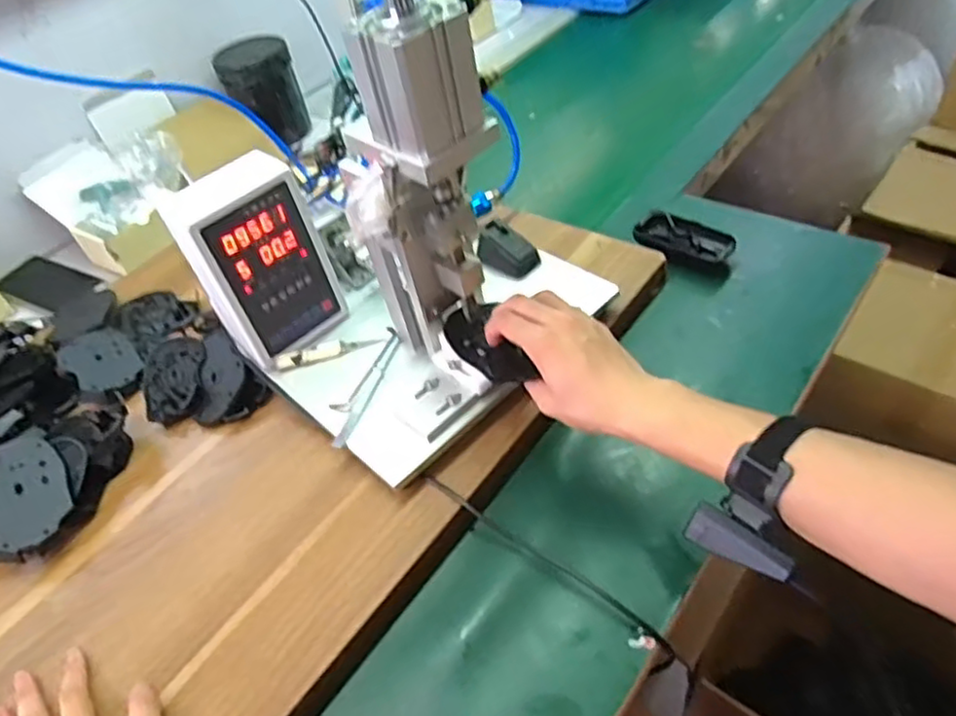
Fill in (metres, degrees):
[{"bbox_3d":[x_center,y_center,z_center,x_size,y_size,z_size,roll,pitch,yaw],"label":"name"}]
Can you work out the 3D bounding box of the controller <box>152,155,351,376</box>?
[{"bbox_3d":[-0.211,-0.093,0.654,0.112,0.172,0.080,-37,51,-22],"label":"controller"}]

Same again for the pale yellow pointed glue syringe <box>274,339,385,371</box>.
[{"bbox_3d":[-0.149,-0.008,0.682,0.105,0.014,0.016,-15,46,-3],"label":"pale yellow pointed glue syringe"}]

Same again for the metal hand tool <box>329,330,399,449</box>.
[{"bbox_3d":[-0.109,0.021,0.649,0.033,0.005,0.137,8,49,18],"label":"metal hand tool"}]

